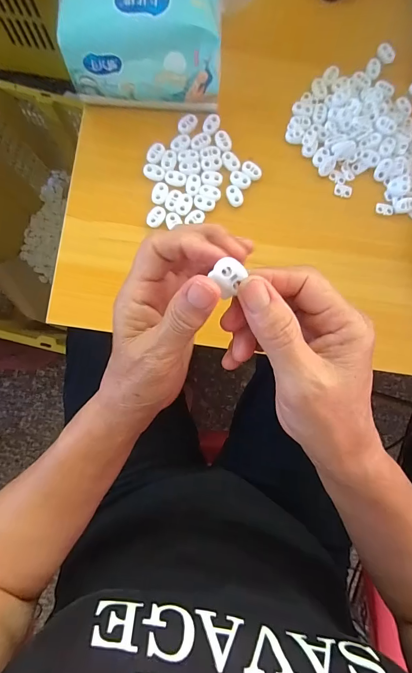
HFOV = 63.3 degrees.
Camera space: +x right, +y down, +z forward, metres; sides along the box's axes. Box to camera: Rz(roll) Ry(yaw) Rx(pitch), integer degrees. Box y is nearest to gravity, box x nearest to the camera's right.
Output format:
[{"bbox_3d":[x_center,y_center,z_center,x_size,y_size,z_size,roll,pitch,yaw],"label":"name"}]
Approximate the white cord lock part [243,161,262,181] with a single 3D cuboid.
[{"bbox_3d":[0.048,-0.175,0.353,0.023,0.004,0.014,37,85,-1],"label":"white cord lock part"}]

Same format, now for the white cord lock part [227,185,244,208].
[{"bbox_3d":[0.030,-0.148,0.349,0.015,0.004,0.022,-30,89,-5],"label":"white cord lock part"}]

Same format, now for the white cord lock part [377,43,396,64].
[{"bbox_3d":[0.202,-0.316,0.372,0.014,0.006,0.022,-37,89,-5],"label":"white cord lock part"}]

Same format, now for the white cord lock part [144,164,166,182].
[{"bbox_3d":[-0.053,-0.170,0.345,0.022,0.004,0.015,17,86,-3],"label":"white cord lock part"}]

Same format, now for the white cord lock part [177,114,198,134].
[{"bbox_3d":[-0.019,-0.225,0.353,0.015,0.004,0.023,43,85,0],"label":"white cord lock part"}]

